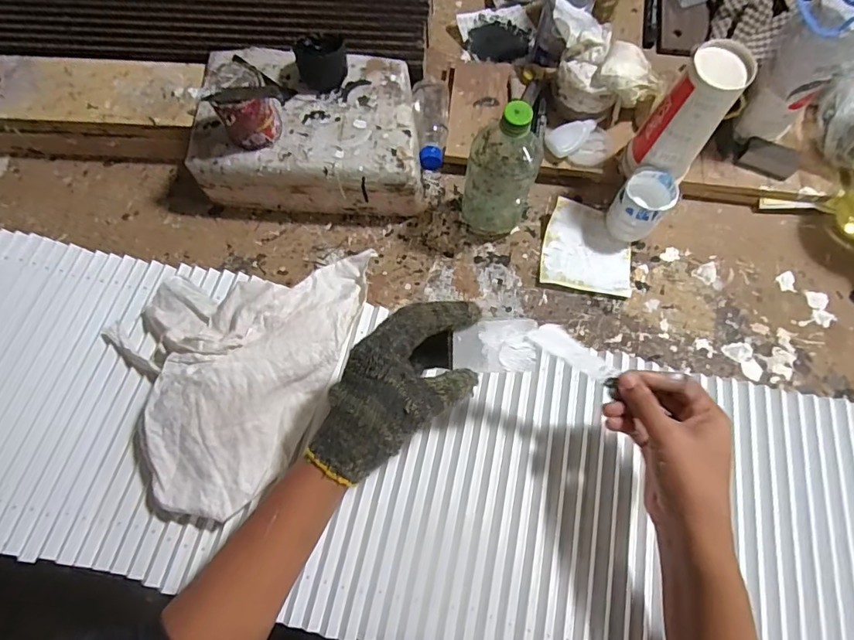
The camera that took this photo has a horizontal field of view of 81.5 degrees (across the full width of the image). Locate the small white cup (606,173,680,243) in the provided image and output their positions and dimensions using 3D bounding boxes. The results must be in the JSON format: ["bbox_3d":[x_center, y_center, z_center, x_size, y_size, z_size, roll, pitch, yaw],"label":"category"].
[{"bbox_3d":[0.272,-0.141,0.639,0.058,0.081,0.064,38,76,12],"label":"small white cup"}]

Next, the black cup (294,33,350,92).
[{"bbox_3d":[-0.129,-0.319,0.606,0.067,0.053,0.053,-10,72,-3],"label":"black cup"}]

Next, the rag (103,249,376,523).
[{"bbox_3d":[-0.193,0.028,0.469,0.221,0.060,0.280,14,72,5],"label":"rag"}]

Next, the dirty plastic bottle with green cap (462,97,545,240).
[{"bbox_3d":[0.087,-0.172,0.583,0.080,0.193,0.067,18,73,6],"label":"dirty plastic bottle with green cap"}]

